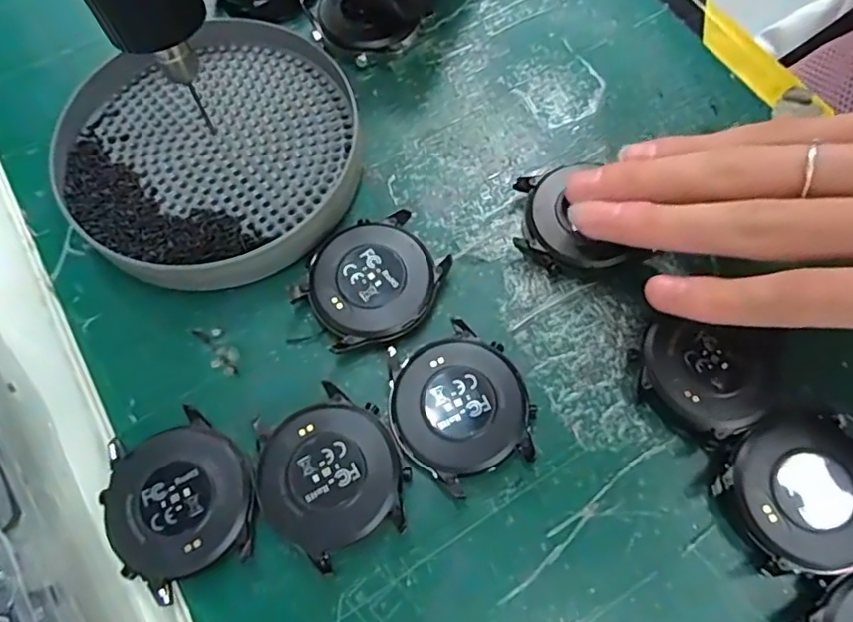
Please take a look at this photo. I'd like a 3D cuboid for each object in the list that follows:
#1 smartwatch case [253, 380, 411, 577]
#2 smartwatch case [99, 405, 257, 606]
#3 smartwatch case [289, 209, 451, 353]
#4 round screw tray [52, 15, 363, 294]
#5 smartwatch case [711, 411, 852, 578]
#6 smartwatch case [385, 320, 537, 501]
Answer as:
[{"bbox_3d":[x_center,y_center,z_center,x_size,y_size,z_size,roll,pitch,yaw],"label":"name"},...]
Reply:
[{"bbox_3d":[-0.031,0.052,0.186,0.044,0.011,0.048,-26,70,-8],"label":"smartwatch case"},{"bbox_3d":[-0.078,0.059,0.184,0.044,0.010,0.049,-32,71,-10],"label":"smartwatch case"},{"bbox_3d":[-0.018,-0.010,0.209,0.048,0.010,0.043,-35,71,-11],"label":"smartwatch case"},{"bbox_3d":[-0.083,-0.063,0.231,0.111,0.019,0.117,-1,68,2],"label":"round screw tray"},{"bbox_3d":[0.116,0.056,0.181,0.049,0.013,0.043,-24,69,-7],"label":"smartwatch case"},{"bbox_3d":[0.010,0.031,0.193,0.043,0.010,0.048,-23,69,-7],"label":"smartwatch case"}]

